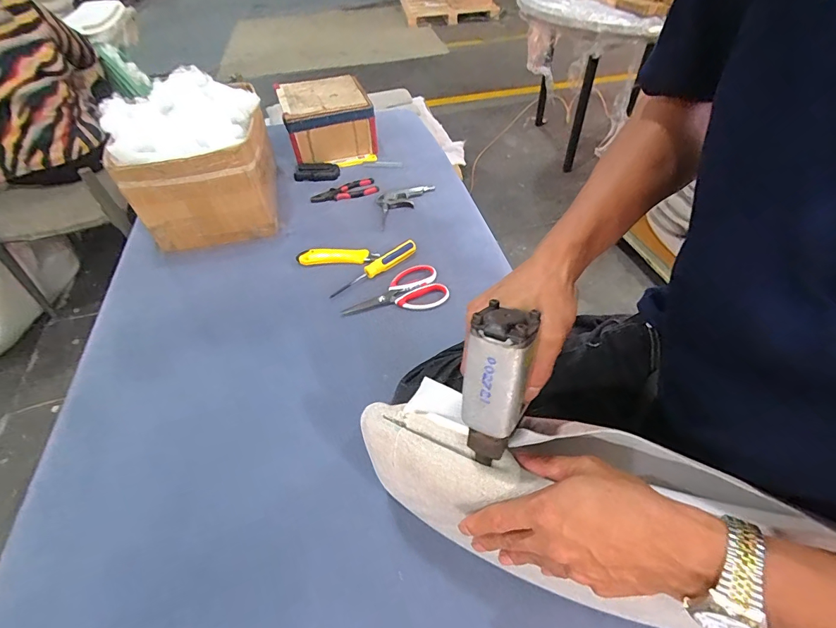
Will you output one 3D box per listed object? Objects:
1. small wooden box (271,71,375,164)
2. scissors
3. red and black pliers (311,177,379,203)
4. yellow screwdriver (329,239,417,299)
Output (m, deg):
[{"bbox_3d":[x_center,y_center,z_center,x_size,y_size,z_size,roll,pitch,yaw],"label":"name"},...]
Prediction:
[{"bbox_3d":[-0.238,-0.501,1.064,0.216,0.141,0.209,-19,52,-12],"label":"small wooden box"},{"bbox_3d":[-0.044,-0.032,0.728,0.185,0.006,0.099,-20,52,-14],"label":"scissors"},{"bbox_3d":[-0.175,-0.292,0.960,0.154,0.009,0.062,-13,51,-8],"label":"red and black pliers"},{"bbox_3d":[-0.081,-0.089,0.768,0.194,0.023,0.030,-33,56,-22],"label":"yellow screwdriver"}]

